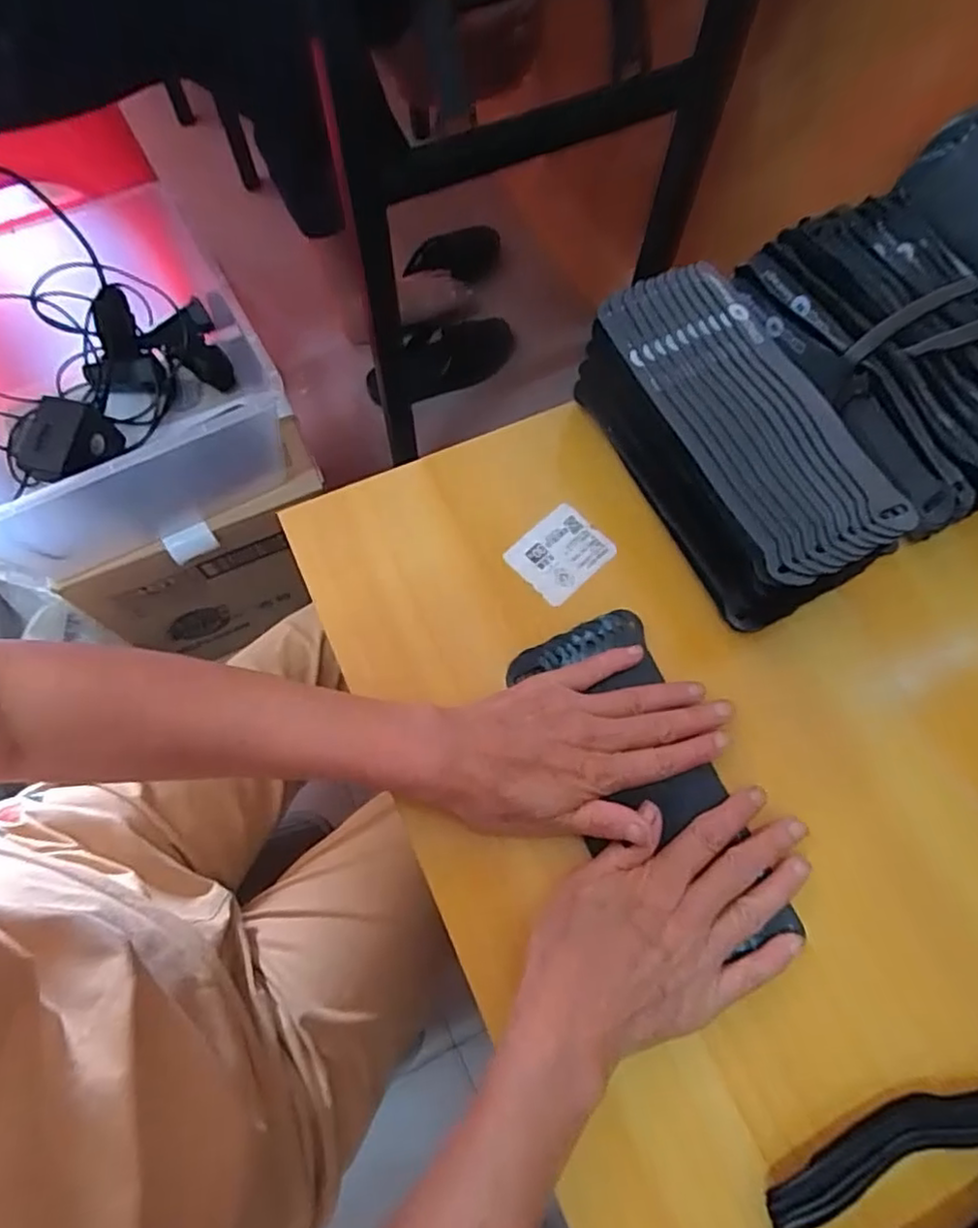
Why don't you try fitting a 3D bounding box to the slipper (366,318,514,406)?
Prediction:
[{"bbox_3d":[-0.082,-0.412,1.077,0.245,0.061,0.100,-17,70,-7],"label":"slipper"}]

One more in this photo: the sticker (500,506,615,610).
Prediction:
[{"bbox_3d":[0.045,-0.039,0.420,0.058,0.004,0.049,-41,75,-14],"label":"sticker"}]

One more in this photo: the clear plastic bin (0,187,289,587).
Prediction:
[{"bbox_3d":[-0.384,-0.199,0.638,0.341,0.165,0.299,-25,72,-10],"label":"clear plastic bin"}]

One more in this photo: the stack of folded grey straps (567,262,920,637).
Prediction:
[{"bbox_3d":[0.140,-0.099,0.392,0.111,0.066,0.204,-17,71,-7],"label":"stack of folded grey straps"}]

